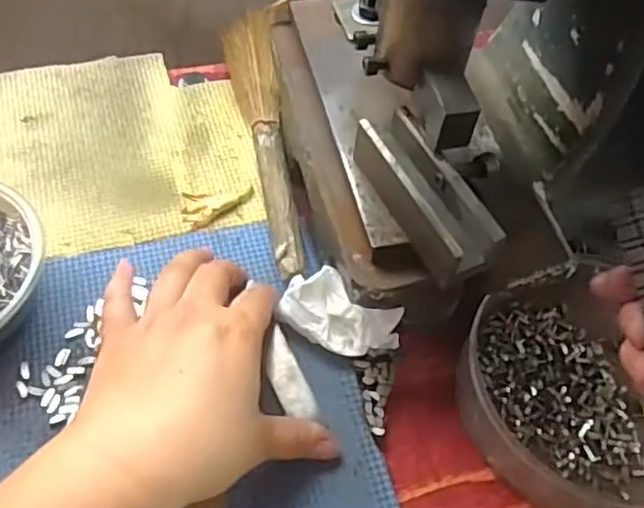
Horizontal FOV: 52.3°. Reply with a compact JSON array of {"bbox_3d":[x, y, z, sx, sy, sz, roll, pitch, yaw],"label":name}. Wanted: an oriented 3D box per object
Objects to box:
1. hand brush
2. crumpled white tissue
[{"bbox_3d":[-0.040,-0.080,0.444,0.037,0.025,0.225,-5,58,-8],"label":"hand brush"},{"bbox_3d":[0.009,0.036,0.371,0.063,0.033,0.037,34,61,16],"label":"crumpled white tissue"}]

